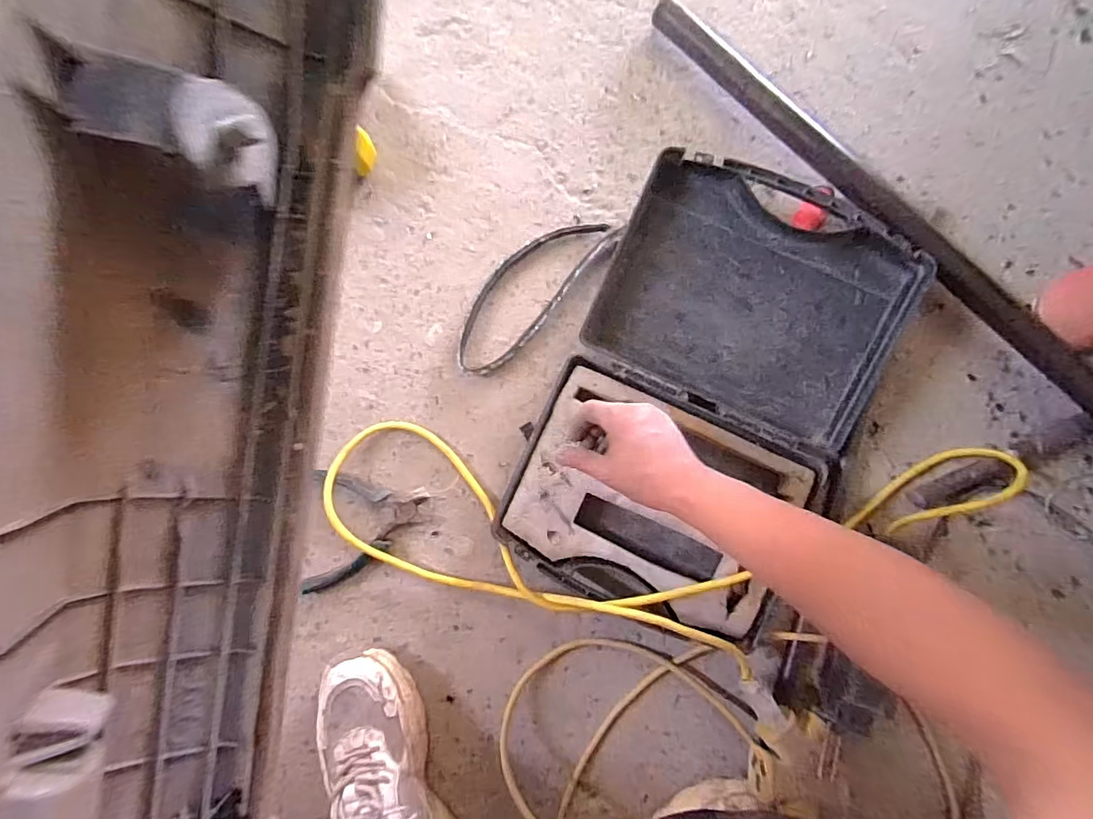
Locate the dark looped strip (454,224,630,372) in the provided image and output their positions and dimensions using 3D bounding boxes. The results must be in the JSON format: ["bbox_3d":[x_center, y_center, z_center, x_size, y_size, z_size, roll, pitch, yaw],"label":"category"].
[{"bbox_3d":[-0.018,-0.137,0.566,0.077,0.018,0.233,40,88,3],"label":"dark looped strip"}]

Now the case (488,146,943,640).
[{"bbox_3d":[0.170,-0.005,0.526,0.313,0.070,0.459,26,87,3],"label":"case"}]

